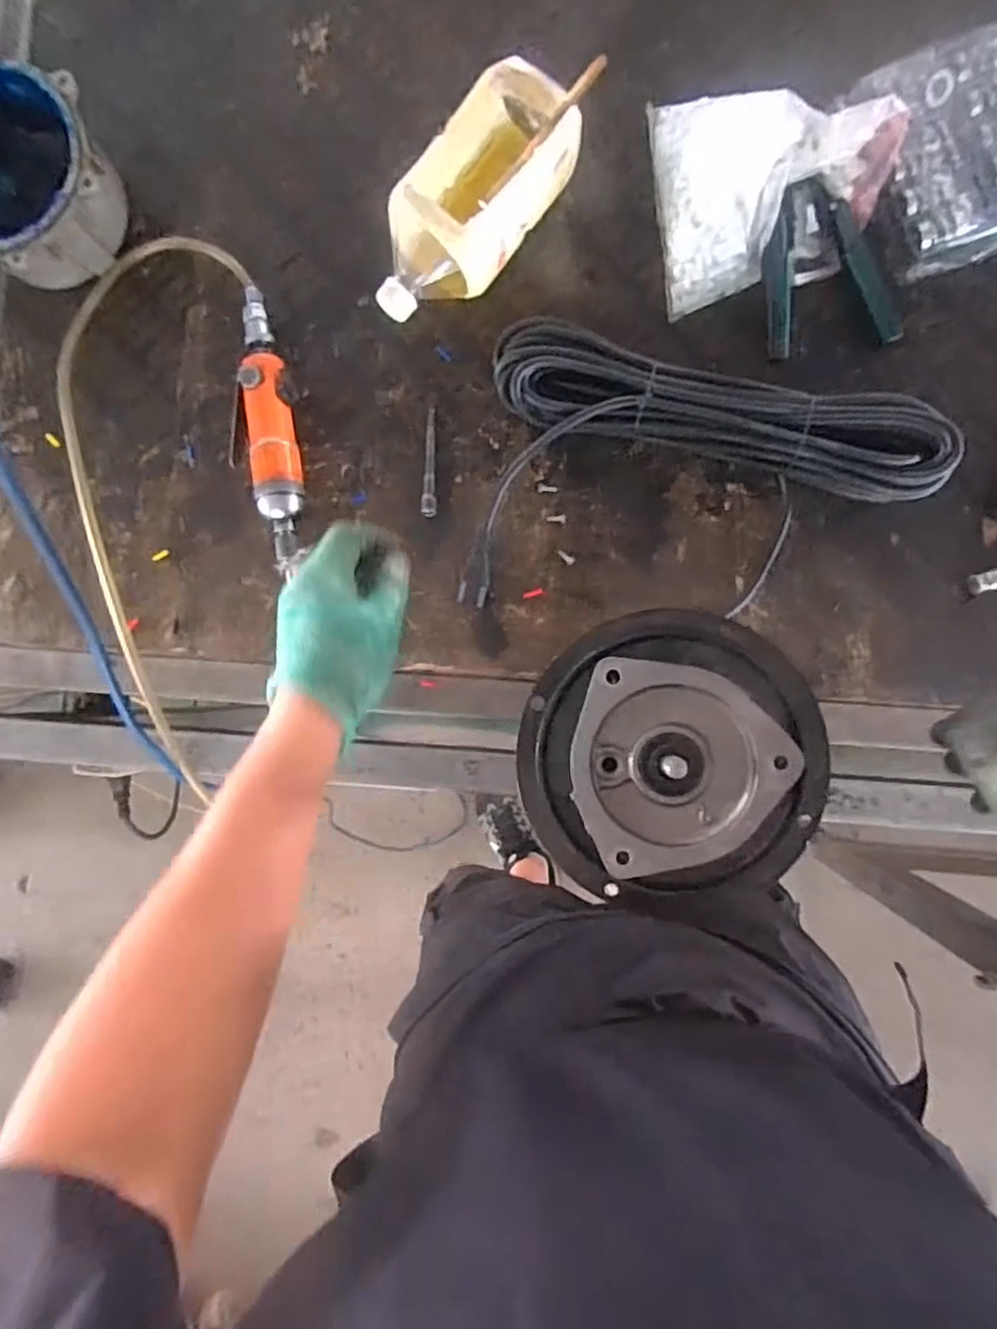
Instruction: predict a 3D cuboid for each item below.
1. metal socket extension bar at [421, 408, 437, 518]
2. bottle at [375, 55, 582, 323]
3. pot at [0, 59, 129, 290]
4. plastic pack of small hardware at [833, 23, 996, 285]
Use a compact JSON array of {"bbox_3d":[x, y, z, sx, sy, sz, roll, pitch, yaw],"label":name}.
[{"bbox_3d":[-0.059,-0.177,0.591,0.014,0.009,0.097,3,88,3],"label":"metal socket extension bar"},{"bbox_3d":[-0.027,-0.378,0.568,0.096,0.083,0.207,39,90,3],"label":"bottle"},{"bbox_3d":[-0.397,-0.402,0.577,0.142,0.089,0.147,0,88,3],"label":"pot"},{"bbox_3d":[0.388,-0.430,0.573,0.142,0.034,0.177,-19,87,2],"label":"plastic pack of small hardware"}]

